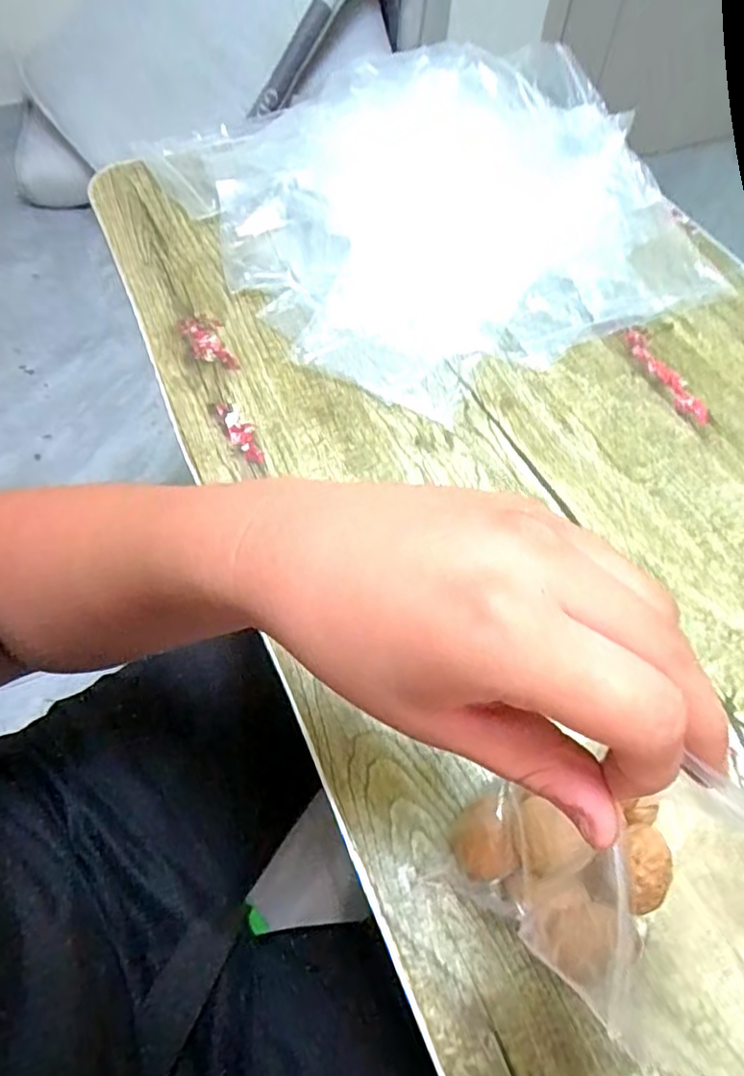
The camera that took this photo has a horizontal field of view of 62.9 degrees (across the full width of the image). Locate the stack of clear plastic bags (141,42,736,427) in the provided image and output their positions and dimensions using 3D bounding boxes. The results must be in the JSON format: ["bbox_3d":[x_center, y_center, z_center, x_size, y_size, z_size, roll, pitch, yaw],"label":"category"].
[{"bbox_3d":[0.071,-0.340,0.582,0.452,0.065,0.445,-25,64,-16],"label":"stack of clear plastic bags"}]

